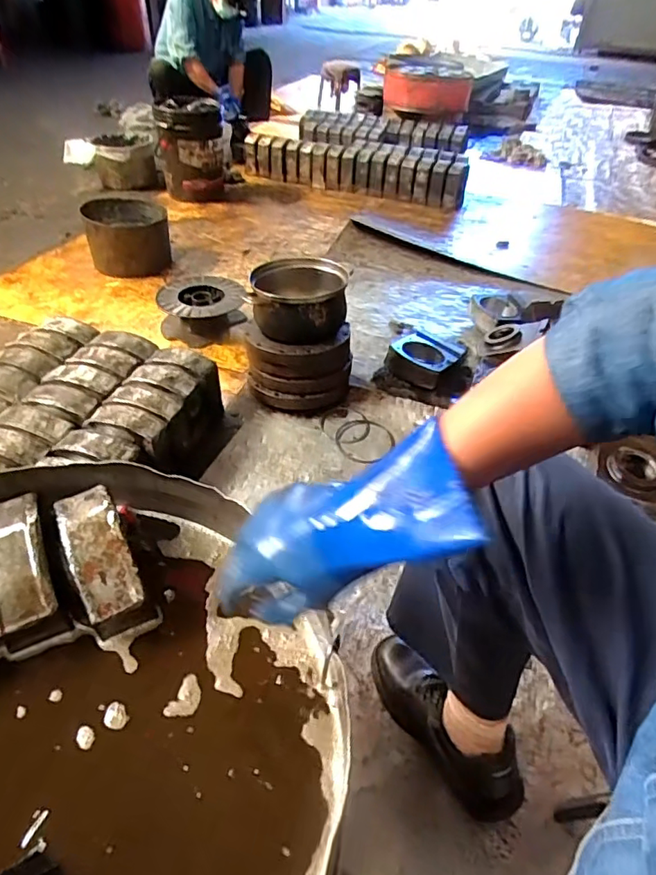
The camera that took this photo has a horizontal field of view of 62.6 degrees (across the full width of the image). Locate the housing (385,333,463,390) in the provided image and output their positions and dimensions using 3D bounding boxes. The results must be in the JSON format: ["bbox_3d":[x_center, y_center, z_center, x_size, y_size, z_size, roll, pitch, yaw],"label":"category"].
[{"bbox_3d":[0.252,-0.207,1.458,0.167,0.072,0.166,26,47,21],"label":"housing"}]

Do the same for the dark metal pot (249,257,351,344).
[{"bbox_3d":[-0.070,-0.334,1.316,0.221,0.132,0.215,3,43,-3],"label":"dark metal pot"}]

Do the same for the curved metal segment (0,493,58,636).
[{"bbox_3d":[-0.335,0.124,0.575,0.063,0.034,0.160,-16,47,-21],"label":"curved metal segment"}]

